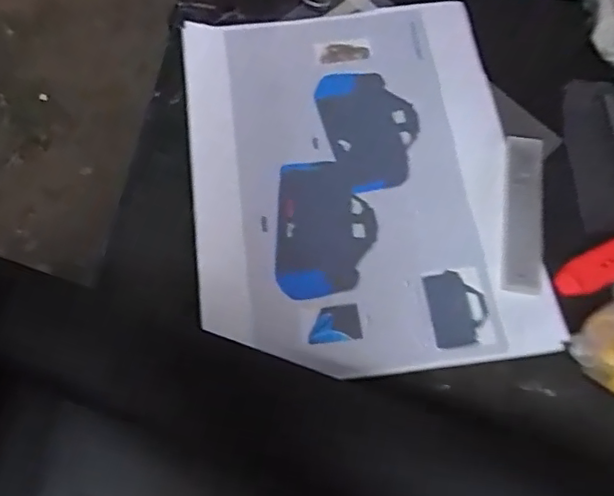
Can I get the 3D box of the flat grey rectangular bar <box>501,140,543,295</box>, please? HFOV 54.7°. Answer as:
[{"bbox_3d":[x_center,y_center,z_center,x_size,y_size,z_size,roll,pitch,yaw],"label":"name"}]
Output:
[{"bbox_3d":[0.143,-0.025,0.391,0.025,0.010,0.112,7,67,3],"label":"flat grey rectangular bar"}]

